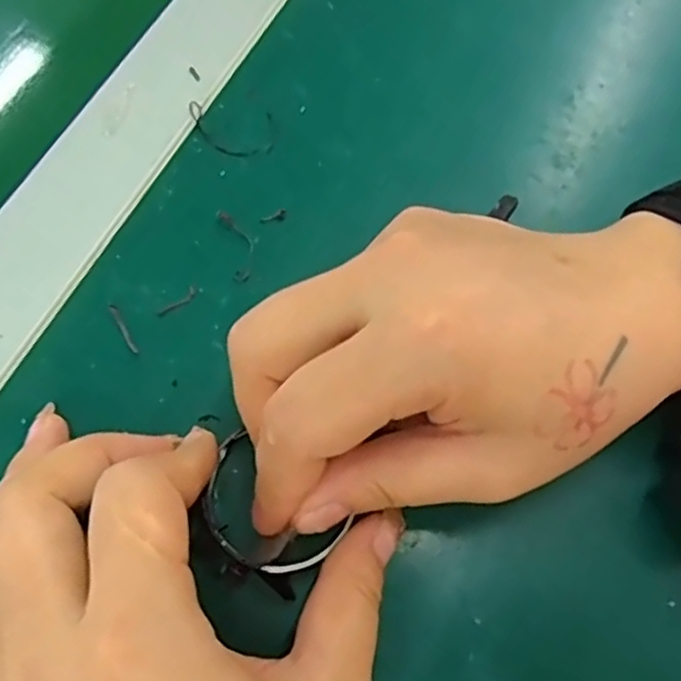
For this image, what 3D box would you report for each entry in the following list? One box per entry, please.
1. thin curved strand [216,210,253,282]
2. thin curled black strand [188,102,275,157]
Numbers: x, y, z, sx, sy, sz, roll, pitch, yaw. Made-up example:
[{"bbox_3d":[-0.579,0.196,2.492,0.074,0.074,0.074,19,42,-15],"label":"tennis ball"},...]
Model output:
[{"bbox_3d":[-0.035,-0.034,0.238,0.009,0.004,0.028,-17,69,-8],"label":"thin curved strand"},{"bbox_3d":[-0.041,-0.079,0.257,0.033,0.004,0.022,4,67,0],"label":"thin curled black strand"}]

